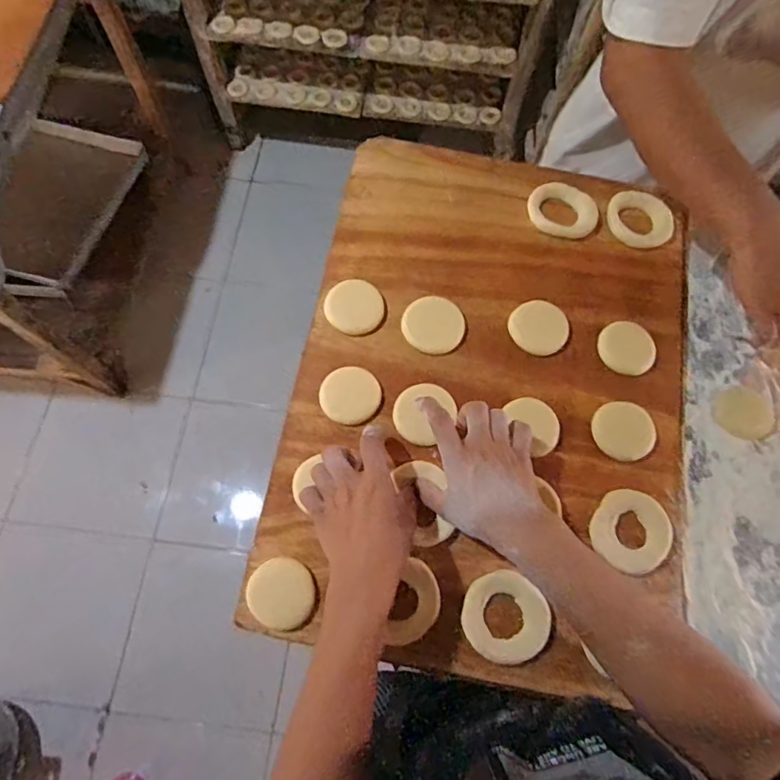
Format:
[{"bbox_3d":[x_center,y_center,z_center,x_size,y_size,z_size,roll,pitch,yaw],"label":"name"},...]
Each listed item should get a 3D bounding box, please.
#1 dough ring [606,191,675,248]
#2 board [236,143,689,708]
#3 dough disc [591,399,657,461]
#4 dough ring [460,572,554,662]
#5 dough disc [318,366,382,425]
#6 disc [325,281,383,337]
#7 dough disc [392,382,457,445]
[{"bbox_3d":[0.309,-0.211,0.647,0.084,0.011,0.066,34,73,10],"label":"dough ring"},{"bbox_3d":[0.123,-0.015,0.594,0.433,0.027,0.603,11,70,2],"label":"board"},{"bbox_3d":[0.254,0.043,0.567,0.066,0.011,0.058,9,70,1],"label":"dough disc"},{"bbox_3d":[0.112,0.219,0.509,0.079,0.005,0.082,1,70,-2],"label":"dough ring"},{"bbox_3d":[-0.043,0.006,0.575,0.064,0.010,0.061,1,70,-2],"label":"dough disc"},{"bbox_3d":[-0.040,-0.094,0.602,0.065,0.014,0.060,1,70,-2],"label":"disc"},{"bbox_3d":[0.035,0.022,0.570,0.057,0.011,0.067,40,74,11],"label":"dough disc"}]

